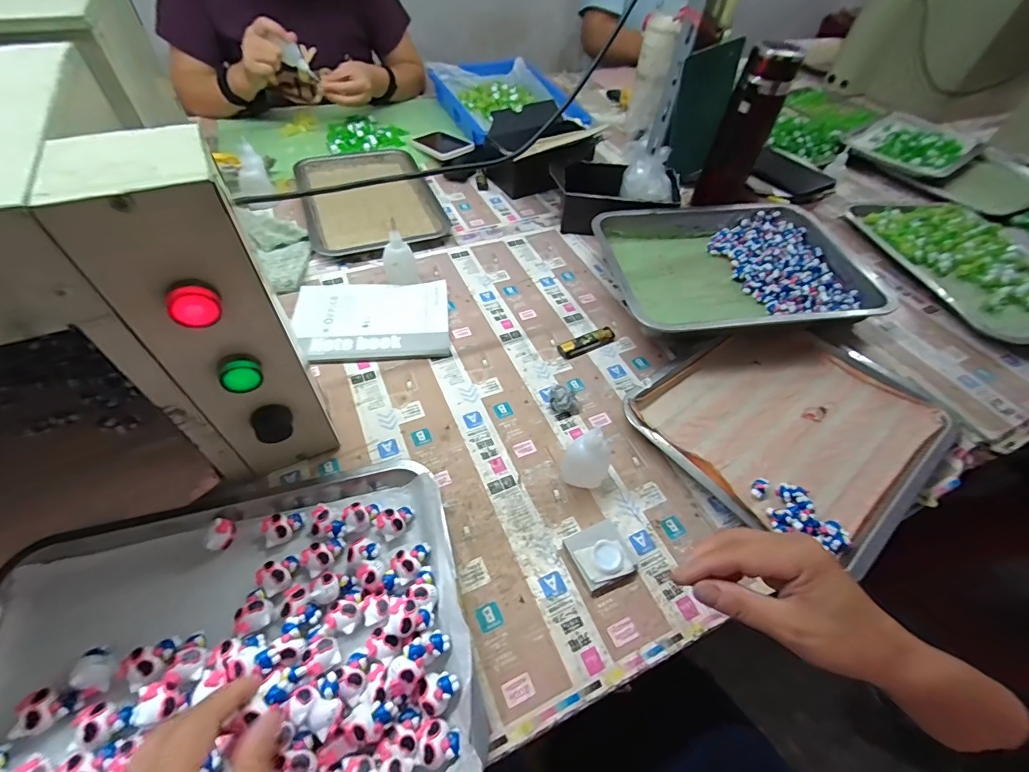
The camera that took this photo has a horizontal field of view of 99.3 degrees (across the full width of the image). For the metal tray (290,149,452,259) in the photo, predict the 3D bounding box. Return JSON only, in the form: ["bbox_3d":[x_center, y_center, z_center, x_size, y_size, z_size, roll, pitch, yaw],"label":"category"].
[{"bbox_3d":[-0.252,-0.325,0.759,0.210,0.028,0.289,-16,55,-17],"label":"metal tray"}]

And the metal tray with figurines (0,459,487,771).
[{"bbox_3d":[-0.215,0.198,0.323,0.352,0.037,0.272,-12,54,-15],"label":"metal tray with figurines"}]

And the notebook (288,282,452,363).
[{"bbox_3d":[-0.185,-0.089,0.575,0.191,0.007,0.138,-4,53,-9],"label":"notebook"}]

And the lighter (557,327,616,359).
[{"bbox_3d":[0.096,-0.058,0.571,0.080,0.015,0.018,-19,56,-20],"label":"lighter"}]

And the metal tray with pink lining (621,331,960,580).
[{"bbox_3d":[0.315,0.040,0.502,0.302,0.046,0.265,-29,60,-25],"label":"metal tray with pink lining"}]

